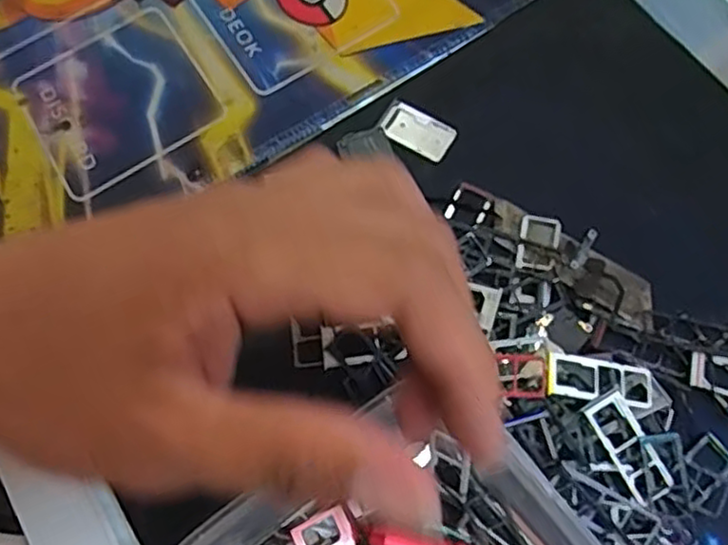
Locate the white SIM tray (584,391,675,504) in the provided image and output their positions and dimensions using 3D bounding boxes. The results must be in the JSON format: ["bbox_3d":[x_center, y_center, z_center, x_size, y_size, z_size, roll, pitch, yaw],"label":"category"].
[{"bbox_3d":[0.093,0.061,0.239,0.015,0.004,0.038,-31,88,-9],"label":"white SIM tray"}]

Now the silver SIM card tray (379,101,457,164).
[{"bbox_3d":[0.022,-0.060,0.294,0.031,0.004,0.018,29,74,14],"label":"silver SIM card tray"}]

